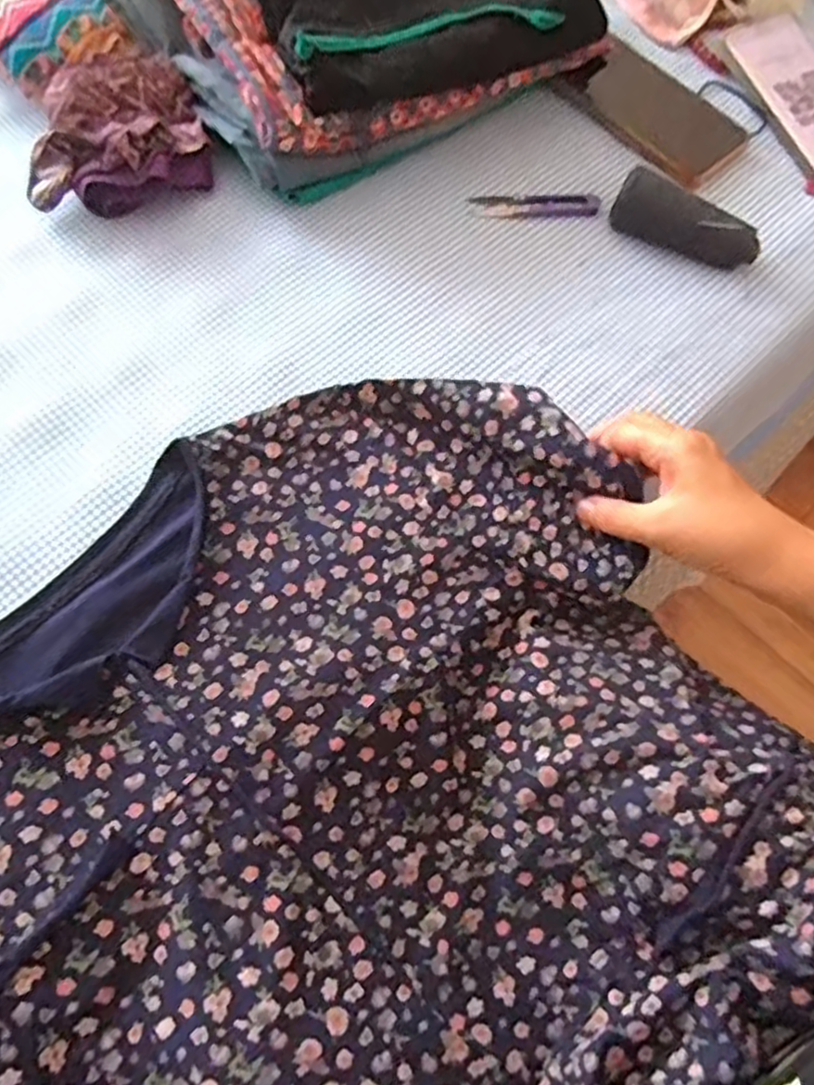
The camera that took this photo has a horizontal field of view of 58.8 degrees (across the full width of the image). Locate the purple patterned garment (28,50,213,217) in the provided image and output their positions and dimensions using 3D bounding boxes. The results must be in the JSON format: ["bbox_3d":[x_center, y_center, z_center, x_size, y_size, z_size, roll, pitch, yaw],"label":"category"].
[{"bbox_3d":[-0.220,-0.308,0.540,0.129,0.038,0.133,1,66,-1],"label":"purple patterned garment"}]

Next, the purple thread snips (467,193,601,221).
[{"bbox_3d":[0.100,-0.262,0.562,0.100,0.008,0.024,-2,66,-3],"label":"purple thread snips"}]

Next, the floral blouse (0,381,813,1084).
[{"bbox_3d":[-0.034,0.152,0.375,0.439,0.078,0.490,37,70,14],"label":"floral blouse"}]

